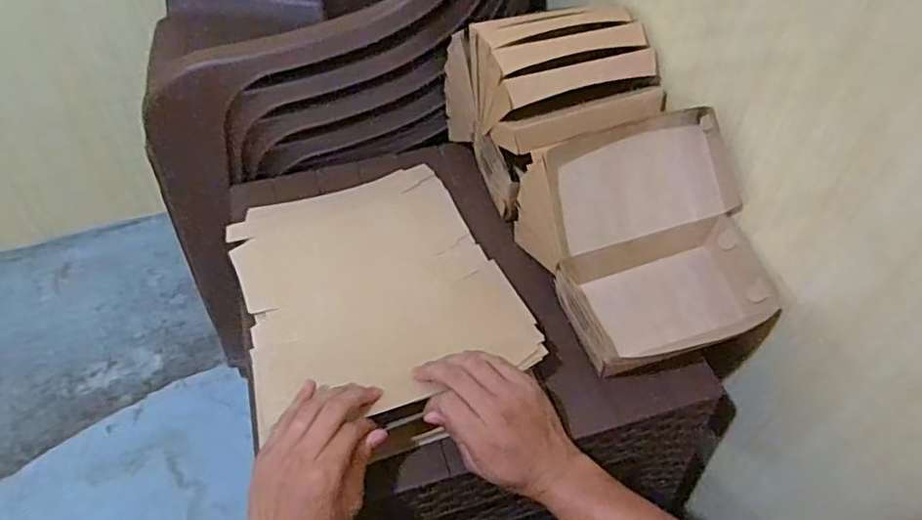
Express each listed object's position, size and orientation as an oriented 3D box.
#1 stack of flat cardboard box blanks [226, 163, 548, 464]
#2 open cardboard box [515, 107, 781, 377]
[{"bbox_3d":[-0.092,0.034,0.660,0.267,0.041,0.331,-17,48,-12],"label":"stack of flat cardboard box blanks"},{"bbox_3d":[0.179,-0.022,0.607,0.182,0.137,0.216,-18,53,-15],"label":"open cardboard box"}]

